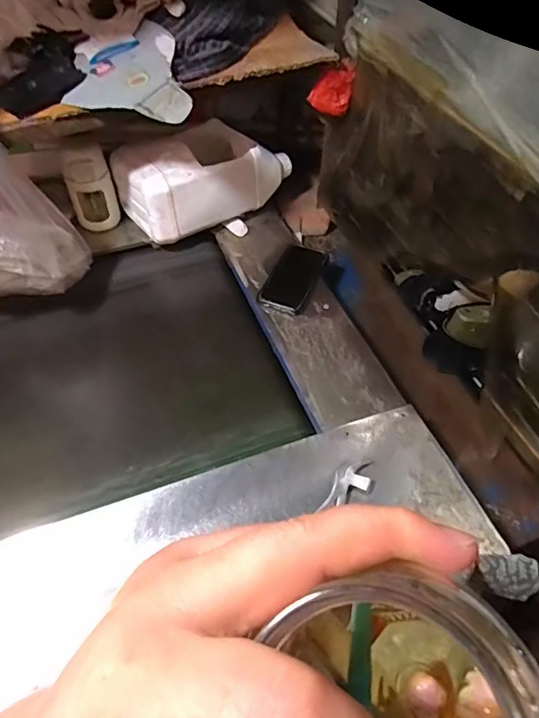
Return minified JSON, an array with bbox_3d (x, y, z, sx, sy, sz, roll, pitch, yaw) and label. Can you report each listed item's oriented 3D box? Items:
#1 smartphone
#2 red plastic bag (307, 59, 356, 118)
[{"bbox_3d":[0.039,-0.132,0.828,0.074,0.013,0.141,21,61,14],"label":"smartphone"},{"bbox_3d":[0.094,-0.413,0.770,0.064,0.059,0.040,12,54,8],"label":"red plastic bag"}]

